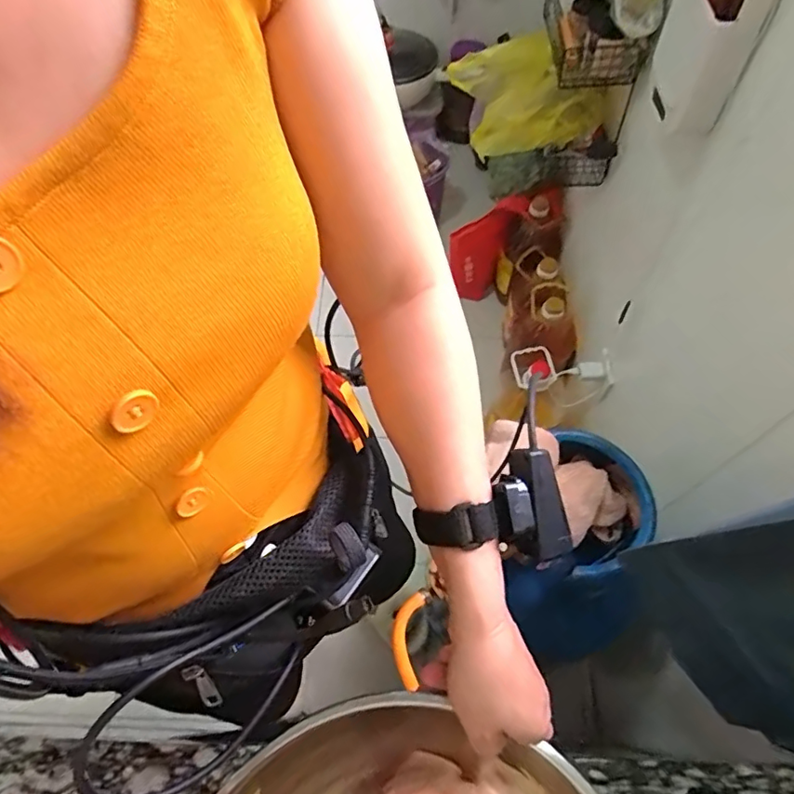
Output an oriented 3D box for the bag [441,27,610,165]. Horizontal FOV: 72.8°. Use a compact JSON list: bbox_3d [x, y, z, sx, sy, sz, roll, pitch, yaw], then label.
[{"bbox_3d":[0.232,-0.589,1.066,0.123,0.197,0.326,-34,65,-16],"label":"bag"}]

